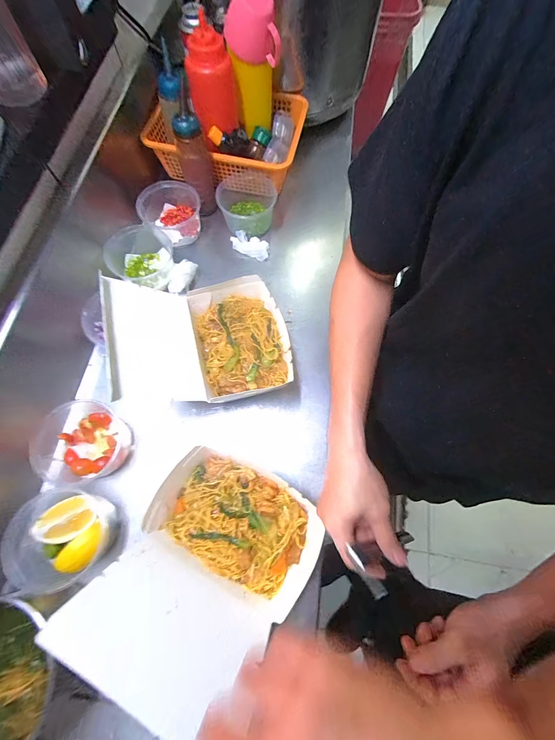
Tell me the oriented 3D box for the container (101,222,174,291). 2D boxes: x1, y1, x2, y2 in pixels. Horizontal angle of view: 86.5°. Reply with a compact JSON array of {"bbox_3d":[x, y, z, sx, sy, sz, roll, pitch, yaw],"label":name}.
[{"bbox_3d":[-0.257,-0.205,0.550,0.117,0.059,0.111,-18,72,-6],"label":"container"}]

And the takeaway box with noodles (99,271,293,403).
[{"bbox_3d":[-0.135,-0.049,0.462,0.308,0.130,0.206,-4,71,-1],"label":"takeaway box with noodles"}]

